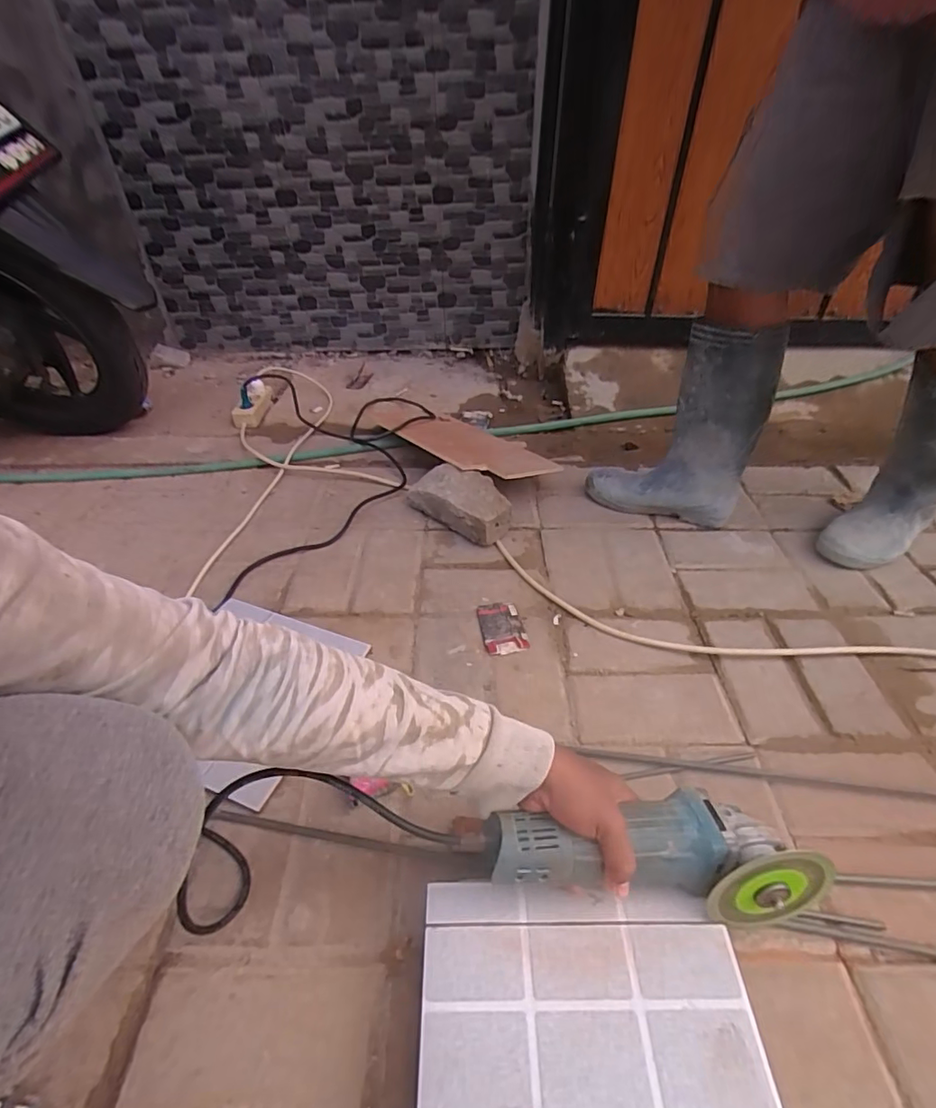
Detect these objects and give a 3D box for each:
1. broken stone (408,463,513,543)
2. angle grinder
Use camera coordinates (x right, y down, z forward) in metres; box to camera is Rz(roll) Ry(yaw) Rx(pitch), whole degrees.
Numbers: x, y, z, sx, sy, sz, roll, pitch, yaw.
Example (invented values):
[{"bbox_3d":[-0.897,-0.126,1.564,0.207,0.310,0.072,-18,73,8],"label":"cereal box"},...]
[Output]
[{"bbox_3d":[-0.014,-0.095,0.962,0.200,0.086,0.088,28,49,29],"label":"broken stone"},{"bbox_3d":[0.151,0.248,0.443,0.278,0.080,0.077,5,41,-2],"label":"angle grinder"}]

